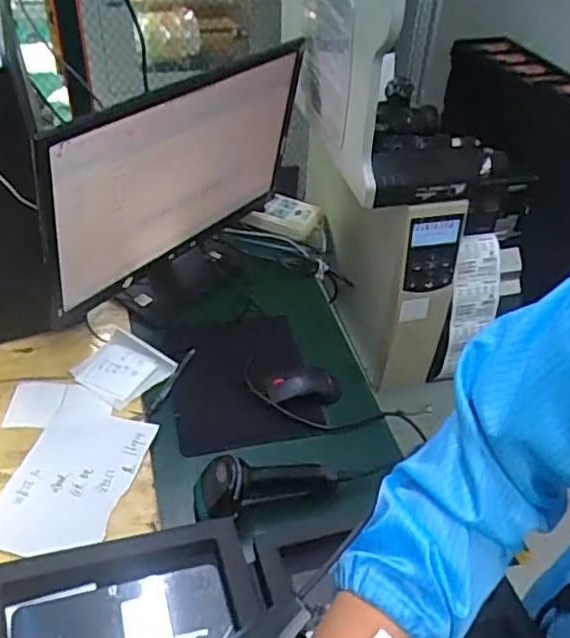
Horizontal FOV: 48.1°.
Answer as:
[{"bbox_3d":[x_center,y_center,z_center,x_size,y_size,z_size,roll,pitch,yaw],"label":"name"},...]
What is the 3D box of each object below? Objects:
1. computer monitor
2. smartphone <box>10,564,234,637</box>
[{"bbox_3d":[-0.140,-0.223,0.960,0.076,0.288,0.521,25,44,23],"label":"computer monitor"},{"bbox_3d":[-0.130,0.252,0.519,0.168,0.015,0.077,-5,40,-19],"label":"smartphone"}]

